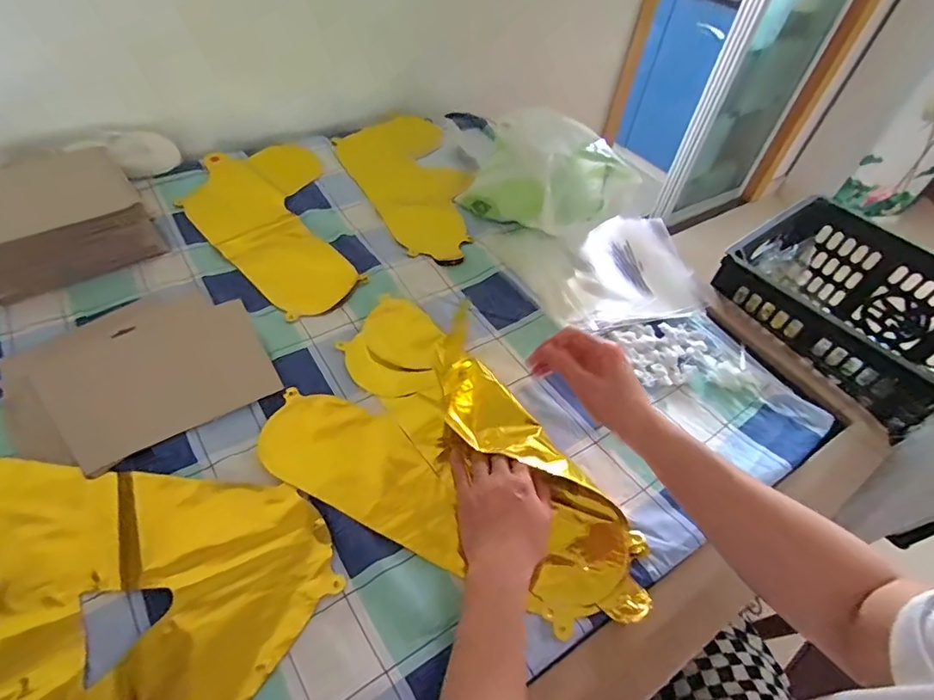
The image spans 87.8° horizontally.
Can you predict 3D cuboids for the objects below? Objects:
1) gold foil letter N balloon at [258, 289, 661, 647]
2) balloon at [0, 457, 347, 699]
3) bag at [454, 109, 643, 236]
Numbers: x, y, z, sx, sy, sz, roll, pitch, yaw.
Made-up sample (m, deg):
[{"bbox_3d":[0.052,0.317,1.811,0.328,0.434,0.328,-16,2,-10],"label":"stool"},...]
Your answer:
[{"bbox_3d":[0.009,0.091,0.510,0.377,0.024,0.261,24,52,14],"label":"gold foil letter N balloon"},{"bbox_3d":[-0.330,0.207,0.372,0.343,0.026,0.349,29,53,17],"label":"balloon"},{"bbox_3d":[0.132,-0.271,0.761,0.208,0.139,0.181,-35,62,-30],"label":"bag"}]

